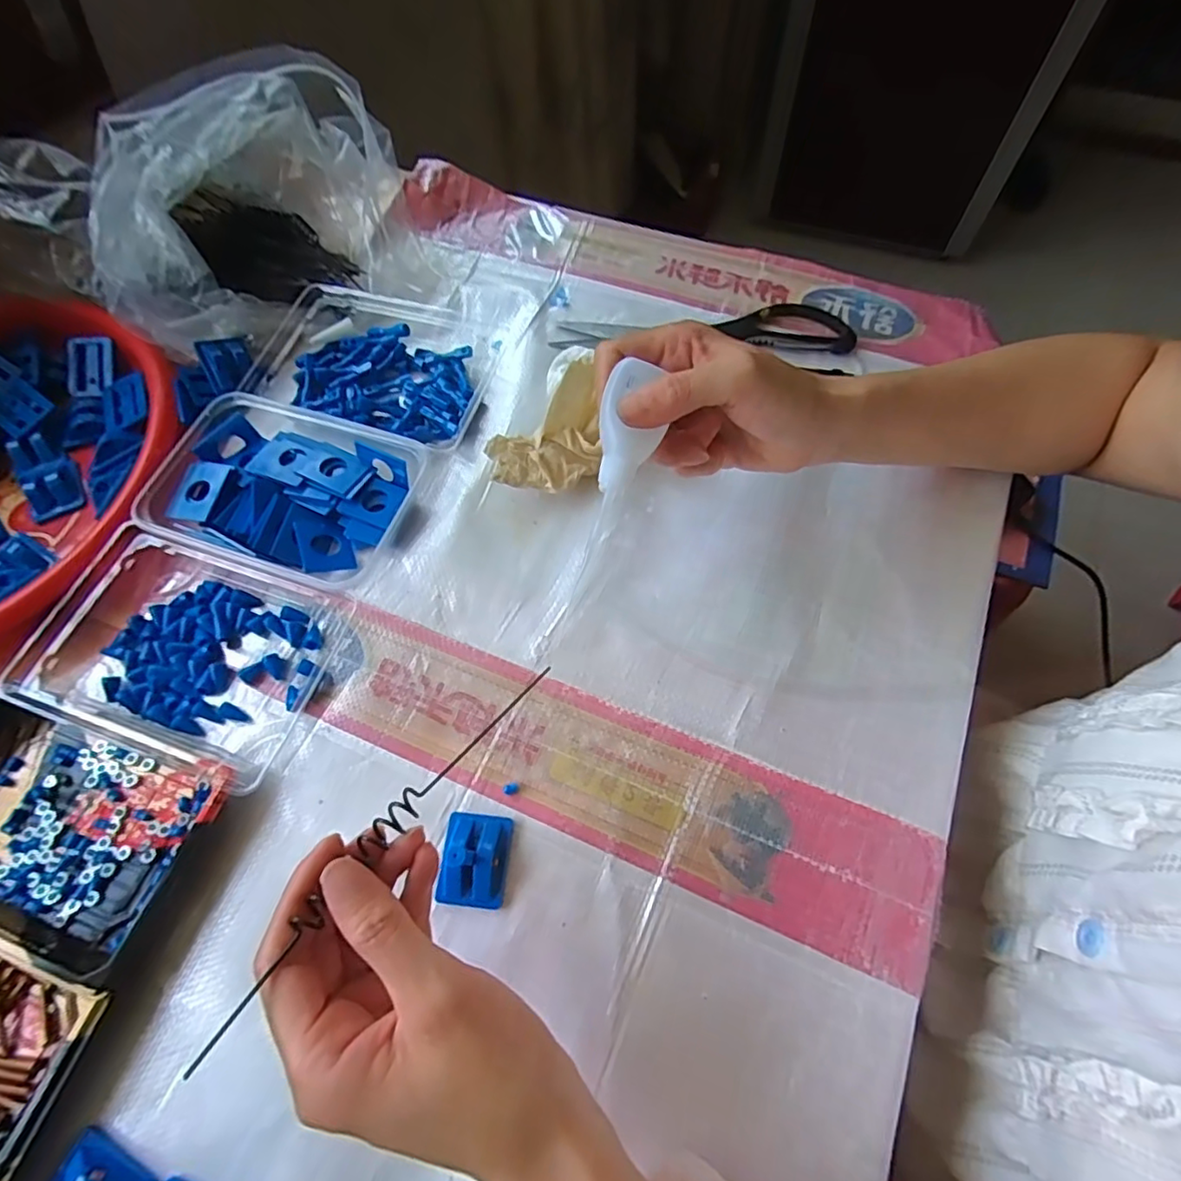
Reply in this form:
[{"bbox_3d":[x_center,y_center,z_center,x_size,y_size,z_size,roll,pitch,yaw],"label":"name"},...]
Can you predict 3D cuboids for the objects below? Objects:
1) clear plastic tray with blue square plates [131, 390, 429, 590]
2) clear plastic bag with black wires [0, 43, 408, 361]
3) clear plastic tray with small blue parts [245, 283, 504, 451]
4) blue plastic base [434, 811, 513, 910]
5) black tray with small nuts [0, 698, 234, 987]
[{"bbox_3d":[-0.203,-0.066,0.395,0.157,0.035,0.109,16,67,9],"label":"clear plastic tray with blue square plates"},{"bbox_3d":[-0.271,-0.290,0.451,0.248,0.116,0.145,-21,66,-7],"label":"clear plastic bag with black wires"},{"bbox_3d":[-0.164,-0.178,0.445,0.187,0.034,0.120,15,67,9],"label":"clear plastic tray with small blue parts"},{"bbox_3d":[-0.061,0.139,0.309,0.034,0.016,0.044,4,66,4],"label":"blue plastic base"},{"bbox_3d":[-0.290,0.124,0.320,0.164,0.024,0.104,18,67,10],"label":"black tray with small nuts"}]

